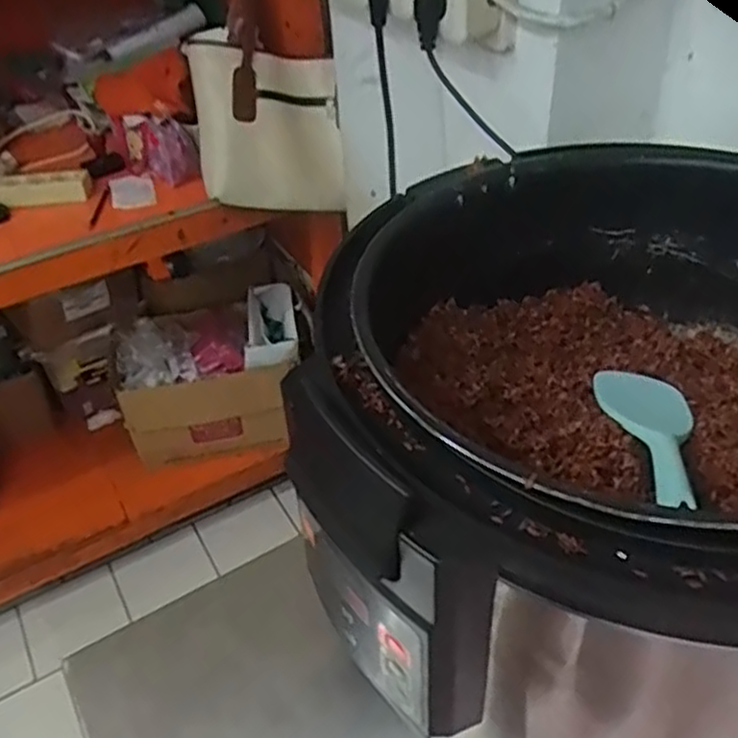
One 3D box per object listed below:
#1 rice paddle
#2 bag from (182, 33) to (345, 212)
[{"bbox_3d":[0.189,0.039,0.504,0.062,0.016,0.155,2,28,8],"label":"rice paddle"},{"bbox_3d":[-0.130,-0.310,0.991,0.180,0.267,0.028,-10,49,-6],"label":"bag"}]

